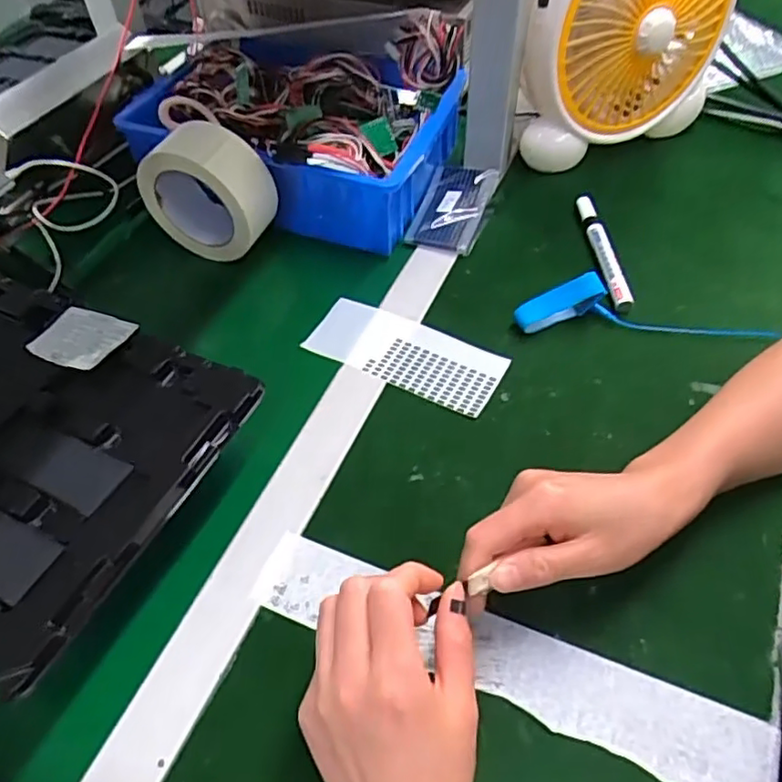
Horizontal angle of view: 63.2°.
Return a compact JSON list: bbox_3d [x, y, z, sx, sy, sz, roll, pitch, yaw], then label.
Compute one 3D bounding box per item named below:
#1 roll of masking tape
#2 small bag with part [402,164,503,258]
[{"bbox_3d":[-0.165,-0.181,0.572,0.110,0.113,0.057,18,55,16],"label":"roll of masking tape"},{"bbox_3d":[0.061,-0.180,0.616,0.061,0.011,0.112,18,64,8],"label":"small bag with part"}]

